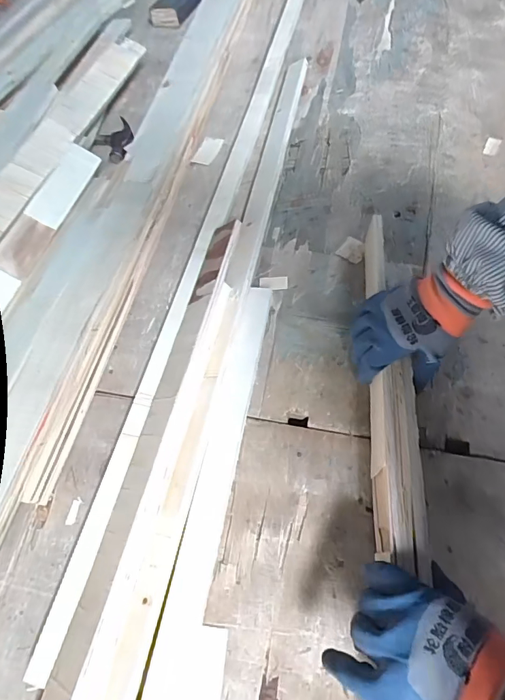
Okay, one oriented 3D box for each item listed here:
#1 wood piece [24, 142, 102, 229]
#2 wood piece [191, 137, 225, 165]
[{"bbox_3d":[-0.301,-0.266,0.676,0.050,0.015,0.166,32,59,-29],"label":"wood piece"},{"bbox_3d":[-0.080,-0.360,0.762,0.034,0.011,0.076,19,64,12],"label":"wood piece"}]

